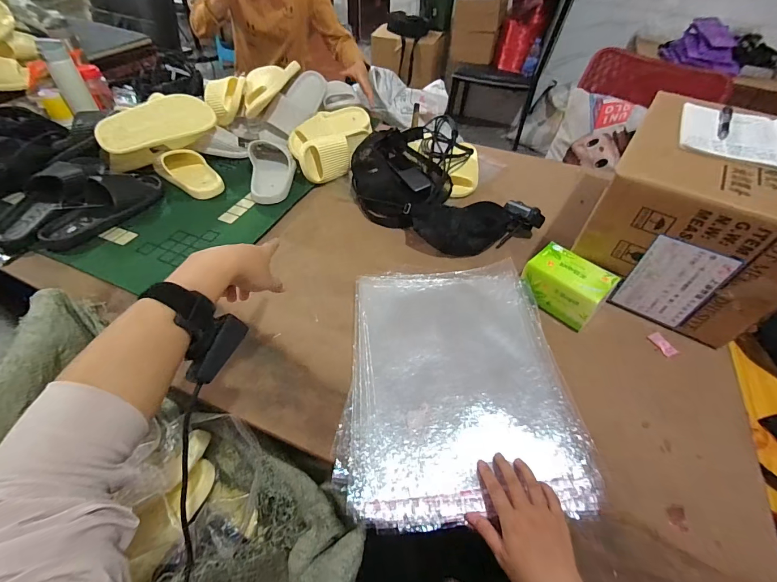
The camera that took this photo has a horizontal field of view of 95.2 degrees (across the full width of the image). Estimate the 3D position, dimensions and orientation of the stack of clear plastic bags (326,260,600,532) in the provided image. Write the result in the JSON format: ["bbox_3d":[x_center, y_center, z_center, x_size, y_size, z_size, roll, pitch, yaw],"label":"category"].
[{"bbox_3d":[0.095,0.123,0.556,0.333,0.033,0.398,-2,55,-4],"label":"stack of clear plastic bags"}]

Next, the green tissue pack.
[{"bbox_3d":[0.323,-0.013,0.650,0.139,0.088,0.095,37,60,25],"label":"green tissue pack"}]

